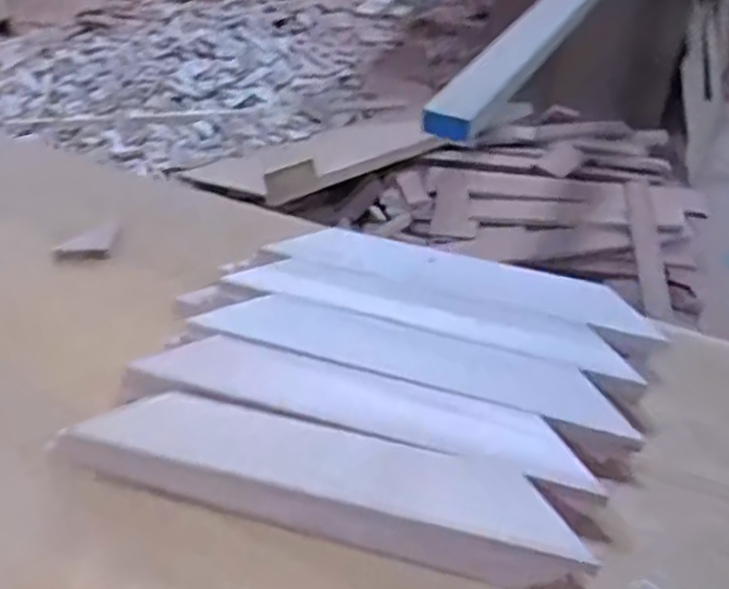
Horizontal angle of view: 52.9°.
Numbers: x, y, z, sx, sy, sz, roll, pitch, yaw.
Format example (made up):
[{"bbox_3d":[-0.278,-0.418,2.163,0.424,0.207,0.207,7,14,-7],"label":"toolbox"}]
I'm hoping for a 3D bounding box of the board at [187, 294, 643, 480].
[{"bbox_3d":[0.038,0.064,0.629,0.381,0.066,0.070,11,42,15],"label":"board"}]

